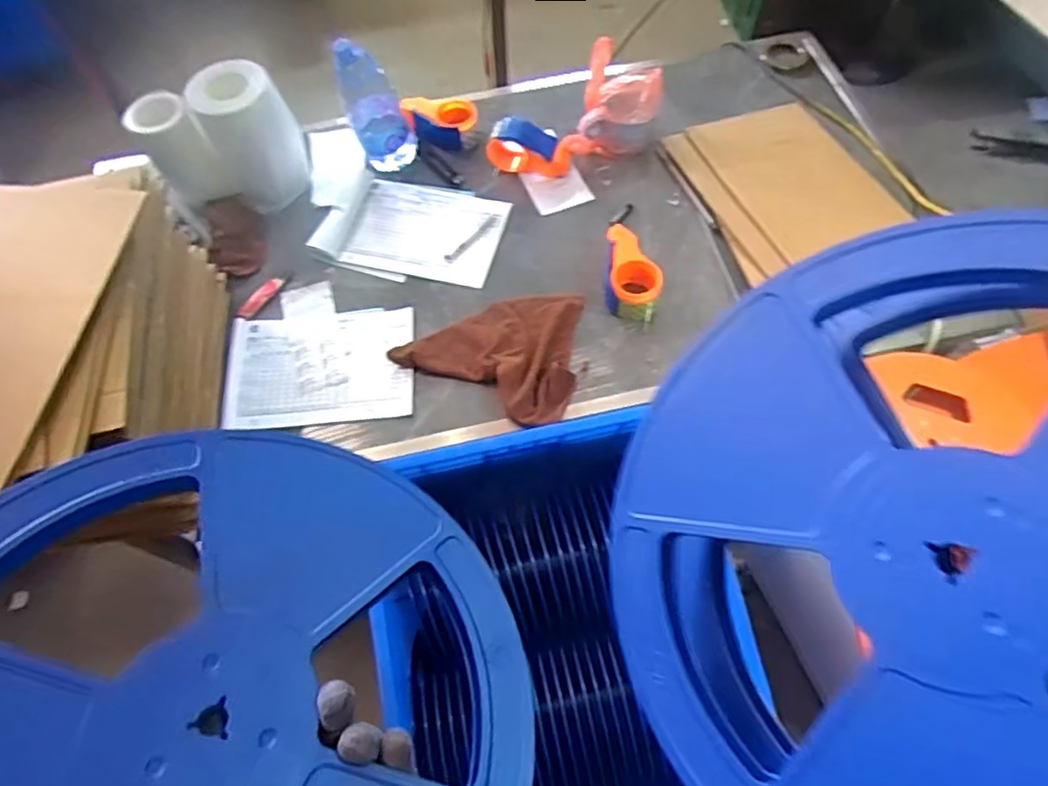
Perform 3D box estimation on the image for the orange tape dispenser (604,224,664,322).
[{"bbox_3d":[0.181,-0.197,1.043,0.090,0.078,0.127,3,63,5],"label":"orange tape dispenser"}]

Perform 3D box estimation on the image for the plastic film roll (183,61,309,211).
[{"bbox_3d":[-0.461,-0.442,1.092,0.144,0.212,0.135,-1,63,3],"label":"plastic film roll"}]

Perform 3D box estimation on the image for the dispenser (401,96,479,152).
[{"bbox_3d":[-0.165,-0.537,1.232,0.149,0.049,0.085,16,65,11],"label":"dispenser"}]

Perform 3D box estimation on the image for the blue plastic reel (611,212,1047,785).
[{"bbox_3d":[0.202,0.079,0.294,0.305,0.065,0.315,-24,63,28],"label":"blue plastic reel"}]

